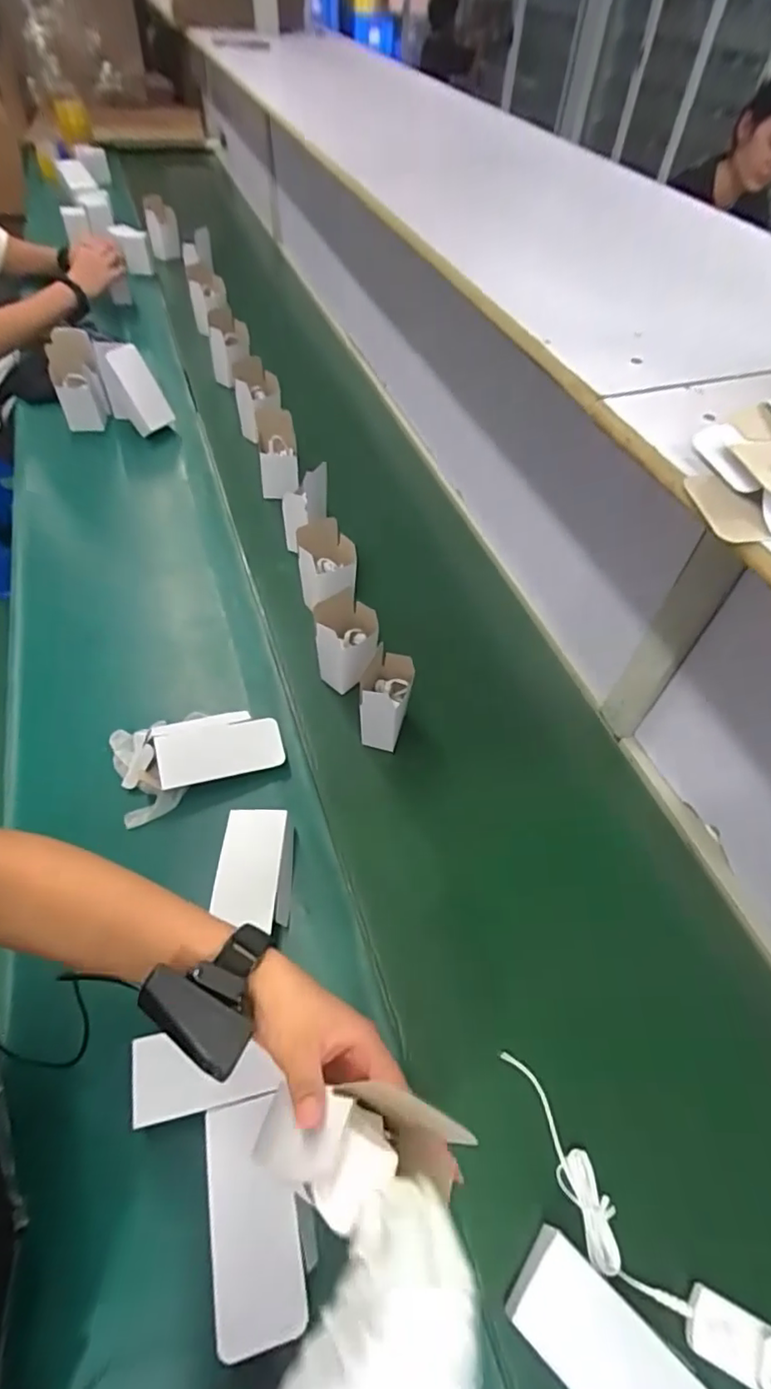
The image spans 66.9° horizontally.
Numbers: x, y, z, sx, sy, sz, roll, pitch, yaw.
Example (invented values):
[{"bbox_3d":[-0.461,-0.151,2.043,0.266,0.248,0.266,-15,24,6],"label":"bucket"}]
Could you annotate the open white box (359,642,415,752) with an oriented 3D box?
[{"bbox_3d":[-0.003,0.008,0.725,0.060,0.101,0.074,13,53,6],"label":"open white box"}]

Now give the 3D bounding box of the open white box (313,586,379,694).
[{"bbox_3d":[-0.044,-0.069,0.762,0.080,0.136,0.059,-34,61,-26],"label":"open white box"}]

